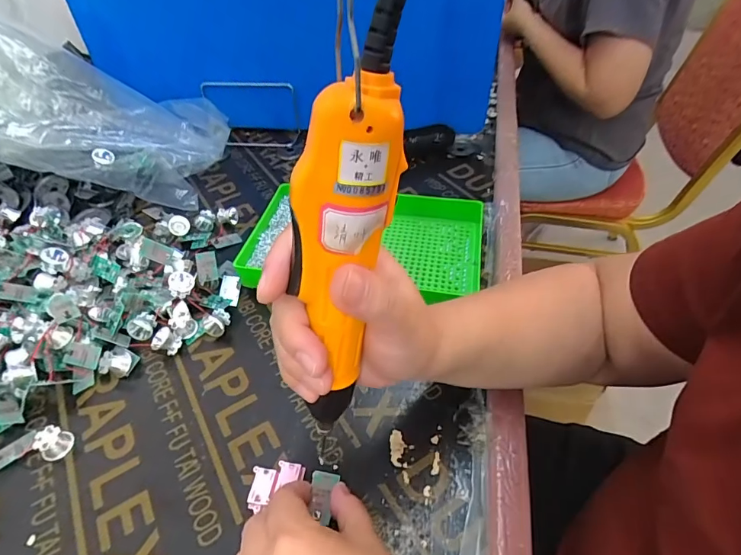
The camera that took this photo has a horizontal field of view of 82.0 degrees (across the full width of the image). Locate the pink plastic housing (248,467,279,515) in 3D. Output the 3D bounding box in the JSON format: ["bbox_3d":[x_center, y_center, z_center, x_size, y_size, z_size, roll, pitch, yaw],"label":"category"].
[{"bbox_3d":[-0.078,0.155,0.311,0.018,0.014,0.028,3,46,5],"label":"pink plastic housing"}]

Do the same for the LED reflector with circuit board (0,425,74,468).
[{"bbox_3d":[-0.271,0.132,0.339,0.054,0.020,0.027,-6,46,-4],"label":"LED reflector with circuit board"}]

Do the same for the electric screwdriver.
[{"bbox_3d":[-0.015,0.001,0.207,0.029,0.182,0.033,29,40,27],"label":"electric screwdriver"}]

